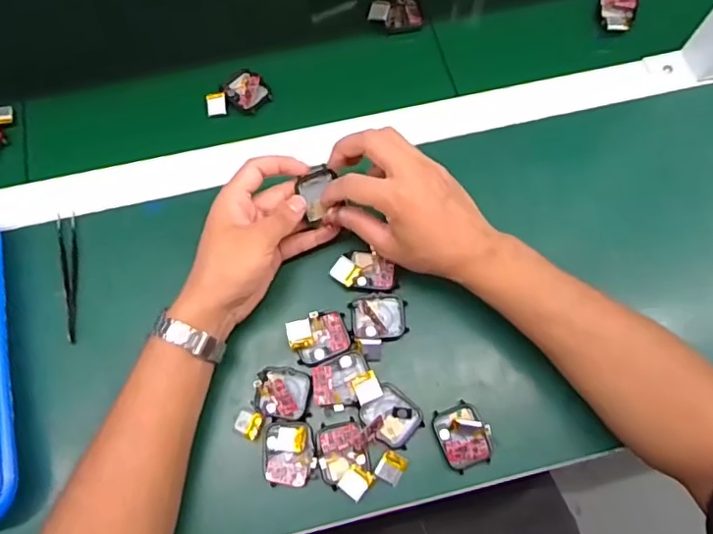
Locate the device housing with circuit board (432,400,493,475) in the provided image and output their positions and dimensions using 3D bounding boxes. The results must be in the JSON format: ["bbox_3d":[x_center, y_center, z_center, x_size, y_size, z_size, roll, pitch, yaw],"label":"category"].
[{"bbox_3d":[0.083,0.131,0.431,0.039,0.016,0.047,-18,72,-7],"label":"device housing with circuit board"}]

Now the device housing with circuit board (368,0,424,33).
[{"bbox_3d":[0.039,-0.259,0.571,0.052,0.019,0.037,-13,71,-5],"label":"device housing with circuit board"}]

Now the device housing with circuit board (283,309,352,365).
[{"bbox_3d":[-0.030,0.058,0.456,0.047,0.008,0.039,-19,72,-7],"label":"device housing with circuit board"}]

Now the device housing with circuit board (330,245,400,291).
[{"bbox_3d":[0.007,0.003,0.473,0.053,0.011,0.032,5,71,2],"label":"device housing with circuit board"}]

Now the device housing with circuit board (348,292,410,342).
[{"bbox_3d":[0.019,0.042,0.465,0.046,0.009,0.039,-1,71,-1],"label":"device housing with circuit board"}]

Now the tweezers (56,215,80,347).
[{"bbox_3d":[-0.244,0.008,0.478,0.015,0.013,0.113,-11,71,-4],"label":"tweezers"}]

